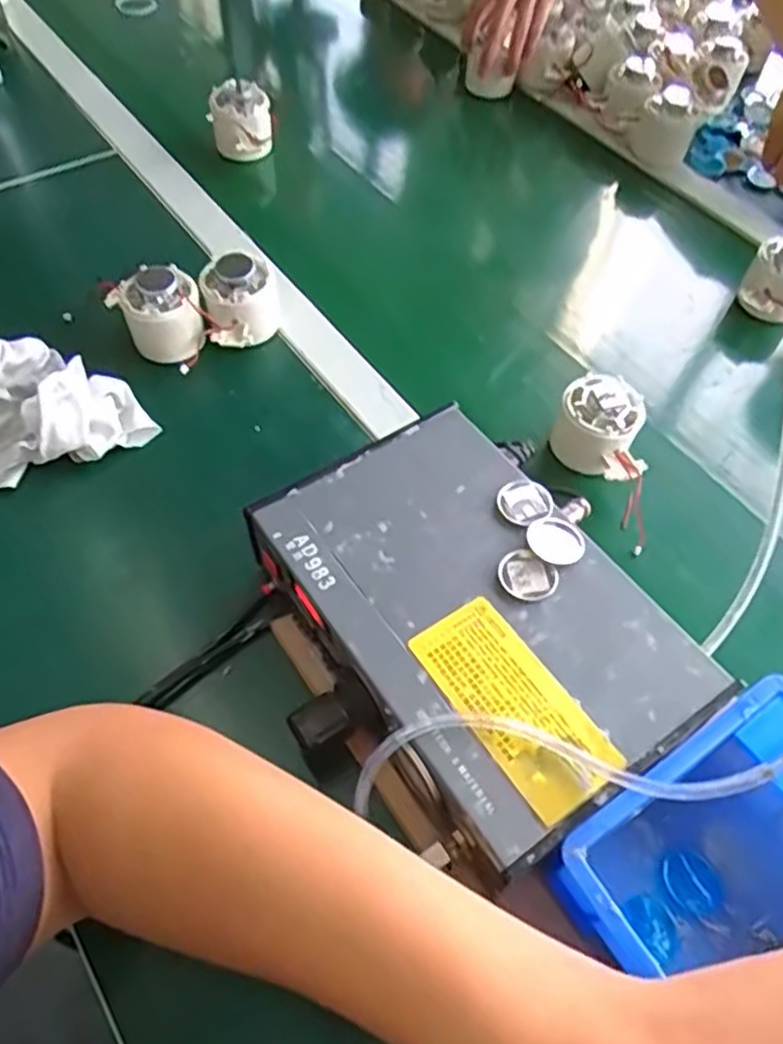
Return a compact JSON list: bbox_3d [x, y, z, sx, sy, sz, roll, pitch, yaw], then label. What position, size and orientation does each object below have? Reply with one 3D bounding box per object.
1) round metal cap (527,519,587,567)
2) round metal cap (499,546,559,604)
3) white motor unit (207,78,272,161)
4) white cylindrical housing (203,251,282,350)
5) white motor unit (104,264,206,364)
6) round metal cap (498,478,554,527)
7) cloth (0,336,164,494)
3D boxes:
[{"bbox_3d":[0.092,0.011,0.401,0.032,0.004,0.030,2,57,-3],"label":"round metal cap"},{"bbox_3d":[0.073,0.029,0.385,0.031,0.008,0.024,33,61,17],"label":"round metal cap"},{"bbox_3d":[-0.144,-0.385,0.690,0.055,0.062,0.055,-4,57,-6],"label":"white motor unit"},{"bbox_3d":[-0.115,-0.168,0.550,0.053,0.056,0.053,2,57,-3],"label":"white cylindrical housing"},{"bbox_3d":[-0.179,-0.161,0.552,0.058,0.063,0.063,-27,62,-20],"label":"white motor unit"},{"bbox_3d":[0.079,-0.012,0.417,0.032,0.005,0.031,2,57,-3],"label":"round metal cap"},{"bbox_3d":[-0.264,-0.078,0.501,0.158,0.038,0.112,-27,62,-20],"label":"cloth"}]

